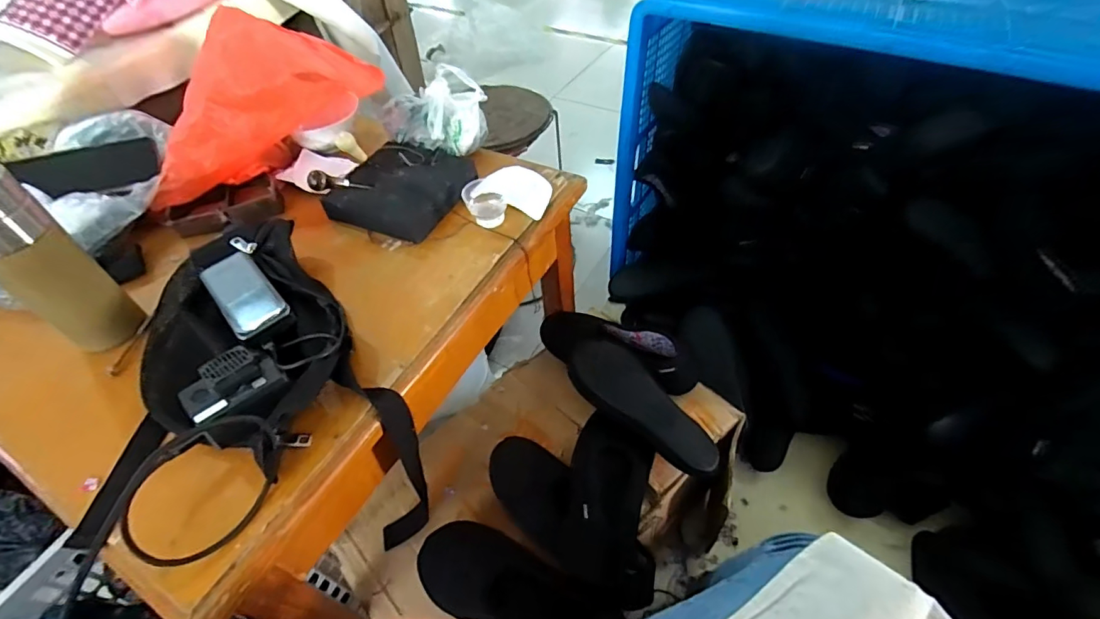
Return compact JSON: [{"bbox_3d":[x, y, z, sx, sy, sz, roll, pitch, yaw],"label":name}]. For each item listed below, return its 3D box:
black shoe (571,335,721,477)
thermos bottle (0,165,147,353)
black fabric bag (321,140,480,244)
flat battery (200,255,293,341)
[{"bbox_3d":[0.123,0.133,0.705,0.086,0.044,0.246,-35,56,-24],"label":"black shoe"},{"bbox_3d":[-0.476,-0.040,0.476,0.059,0.186,0.064,29,57,26],"label":"thermos bottle"},{"bbox_3d":[-0.187,-0.161,0.669,0.170,0.036,0.158,16,52,17],"label":"black fabric bag"},{"bbox_3d":[-0.315,-0.020,0.515,0.052,0.020,0.125,-36,56,-24],"label":"flat battery"}]

